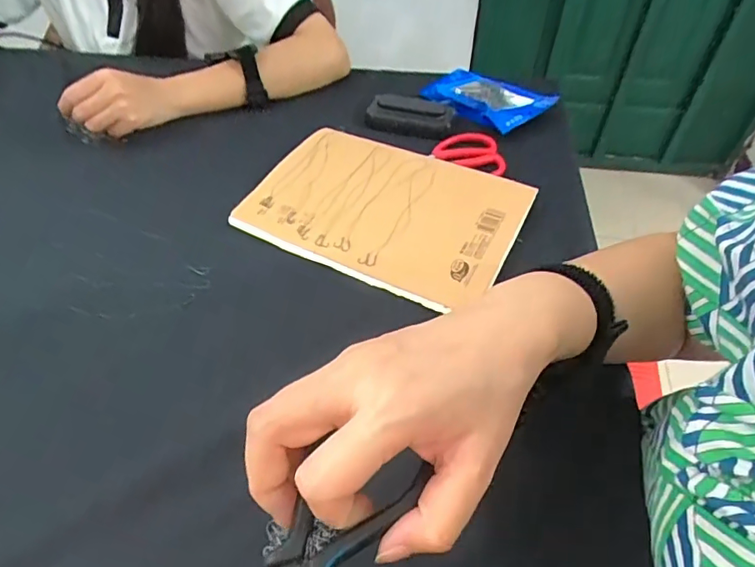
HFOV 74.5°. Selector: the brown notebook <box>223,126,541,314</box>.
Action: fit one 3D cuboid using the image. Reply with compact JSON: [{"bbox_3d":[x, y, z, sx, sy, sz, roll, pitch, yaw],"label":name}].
[{"bbox_3d":[0.011,-0.082,0.503,0.252,0.013,0.191,21,52,19],"label":"brown notebook"}]

